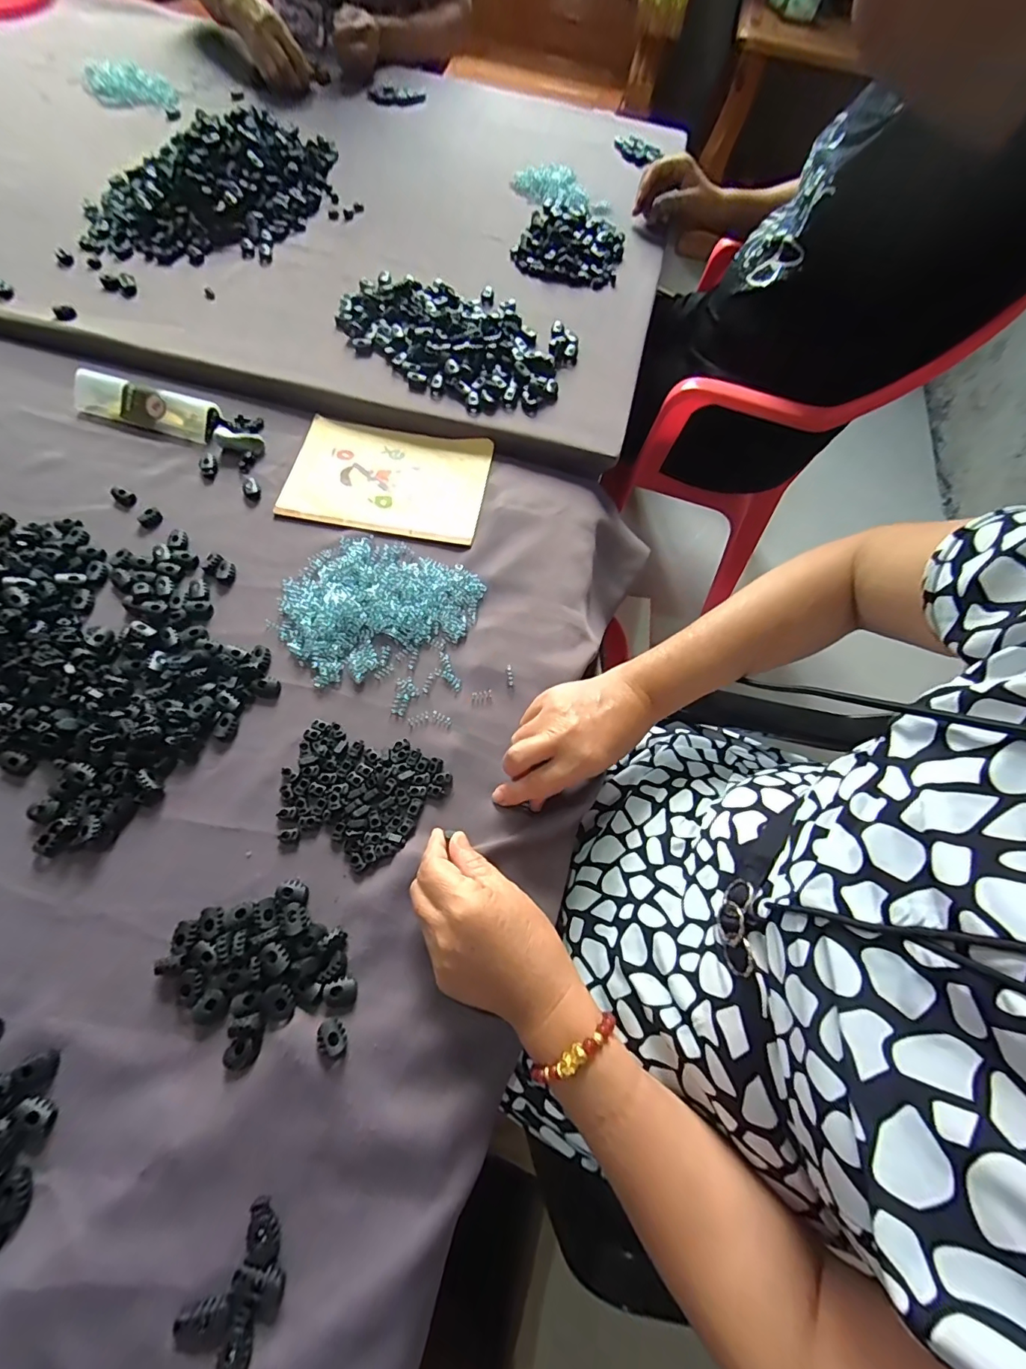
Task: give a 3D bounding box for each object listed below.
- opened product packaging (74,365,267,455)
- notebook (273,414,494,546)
[{"bbox_3d":[-0.377,-0.297,0.529,0.217,0.023,0.042,17,67,5],"label":"opened product packaging"},{"bbox_3d":[-0.135,-0.224,0.530,0.207,0.009,0.139,10,66,1],"label":"notebook"}]

